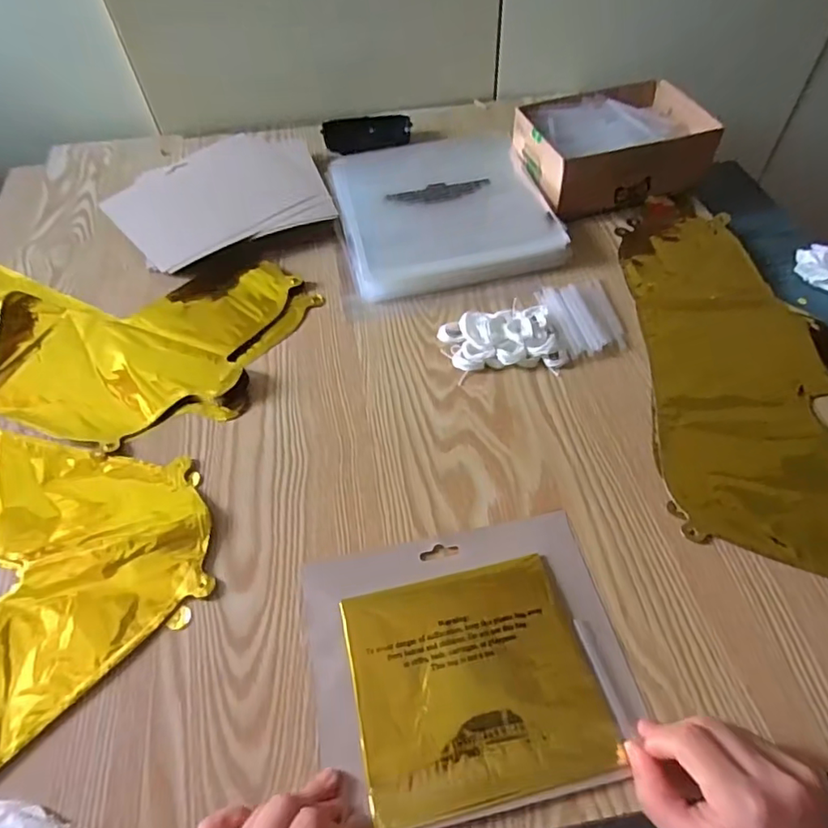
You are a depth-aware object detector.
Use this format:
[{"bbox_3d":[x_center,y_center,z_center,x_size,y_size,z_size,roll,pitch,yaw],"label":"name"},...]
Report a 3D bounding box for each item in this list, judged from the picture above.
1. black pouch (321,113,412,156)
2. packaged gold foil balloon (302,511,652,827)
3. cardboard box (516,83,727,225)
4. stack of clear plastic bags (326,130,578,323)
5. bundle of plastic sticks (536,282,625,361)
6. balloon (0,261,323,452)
[{"bbox_3d":[-0.058,-0.348,0.694,0.107,0.028,0.031,-2,54,1],"label":"black pouch"},{"bbox_3d":[0.033,0.152,0.355,0.191,0.010,0.164,-11,54,-5],"label":"packaged gold foil balloon"},{"bbox_3d":[0.218,-0.292,0.620,0.194,0.069,0.139,-15,54,-8],"label":"cardboard box"},{"bbox_3d":[0.021,-0.237,0.624,0.219,0.027,0.265,-11,54,-5],"label":"stack of clear plastic bags"},{"bbox_3d":[0.156,-0.091,0.515,0.066,0.014,0.089,-8,54,-3],"label":"bundle of plastic sticks"},{"bbox_3d":[-0.325,-0.072,0.527,0.420,0.018,0.218,2,54,5],"label":"balloon"}]

